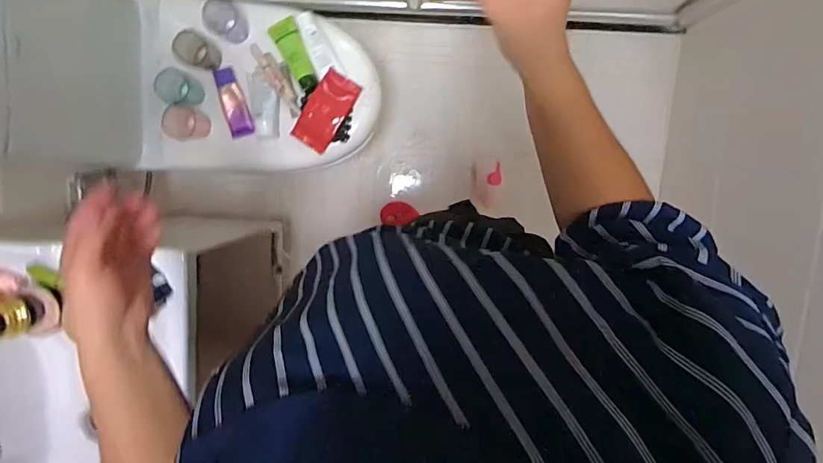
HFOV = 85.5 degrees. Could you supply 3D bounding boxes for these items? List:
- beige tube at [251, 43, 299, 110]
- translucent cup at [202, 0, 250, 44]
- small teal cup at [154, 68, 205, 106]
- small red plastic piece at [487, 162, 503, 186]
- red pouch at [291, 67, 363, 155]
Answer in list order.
[{"bbox_3d":[-0.266,-0.306,0.868,0.030,0.024,0.142,-33,95,5],"label":"beige tube"},{"bbox_3d":[-0.345,-0.395,0.837,0.051,0.087,0.061,37,96,-4],"label":"translucent cup"},{"bbox_3d":[-0.442,-0.274,0.852,0.069,0.058,0.062,22,97,-2],"label":"small teal cup"},{"bbox_3d":[0.214,-0.148,1.143,0.035,0.031,0.057,-1,97,1],"label":"small red plastic piece"},{"bbox_3d":[-0.168,-0.238,0.886,0.072,0.028,0.154,32,97,-3],"label":"red pouch"}]

